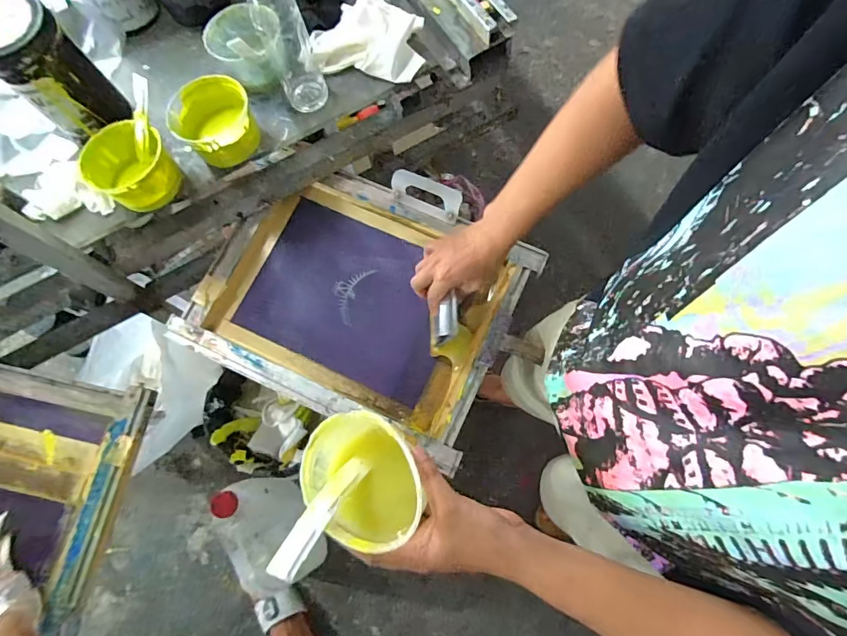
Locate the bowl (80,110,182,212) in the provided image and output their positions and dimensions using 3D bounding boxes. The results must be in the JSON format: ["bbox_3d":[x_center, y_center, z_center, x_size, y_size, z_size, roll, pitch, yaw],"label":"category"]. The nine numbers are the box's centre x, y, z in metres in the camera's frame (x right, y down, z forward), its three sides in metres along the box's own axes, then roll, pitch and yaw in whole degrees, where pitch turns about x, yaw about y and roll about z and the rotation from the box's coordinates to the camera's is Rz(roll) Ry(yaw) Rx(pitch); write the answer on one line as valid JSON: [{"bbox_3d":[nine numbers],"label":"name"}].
[{"bbox_3d":[-0.417,-0.216,0.644,0.108,0.067,0.114,-2,71,6],"label":"bowl"}]

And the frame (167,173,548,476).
[{"bbox_3d":[-0.104,-0.033,0.727,0.477,0.076,0.360,24,72,7],"label":"frame"}]

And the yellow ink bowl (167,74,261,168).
[{"bbox_3d":[-0.302,-0.283,0.666,0.109,0.068,0.101,-2,71,6],"label":"yellow ink bowl"}]

